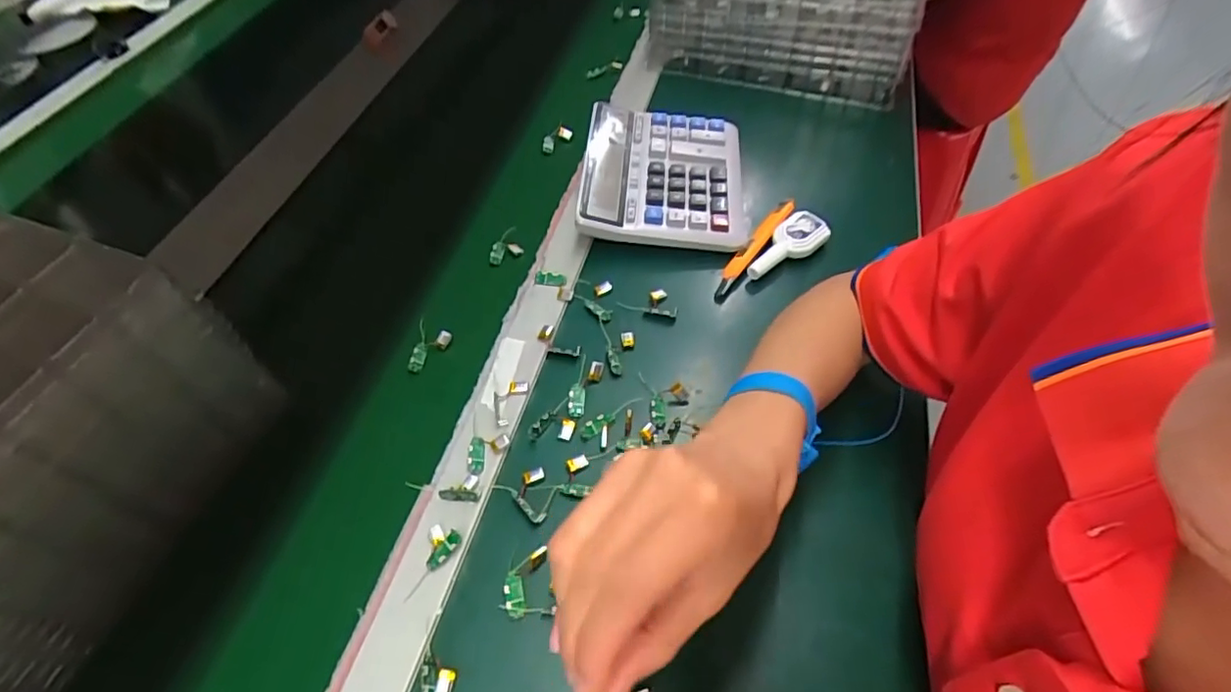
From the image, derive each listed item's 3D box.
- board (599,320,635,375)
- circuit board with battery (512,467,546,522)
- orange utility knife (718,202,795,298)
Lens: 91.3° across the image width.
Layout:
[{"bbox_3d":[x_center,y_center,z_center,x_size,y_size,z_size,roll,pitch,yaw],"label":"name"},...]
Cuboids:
[{"bbox_3d":[0.004,-0.002,0.502,0.025,0.004,0.056,-9,53,-4],"label":"board"},{"bbox_3d":[-0.061,0.105,0.426,0.022,0.005,0.042,-7,53,-2],"label":"circuit board with battery"},{"bbox_3d":[0.130,-0.094,0.560,0.018,0.021,0.124,32,61,24],"label":"orange utility knife"}]

